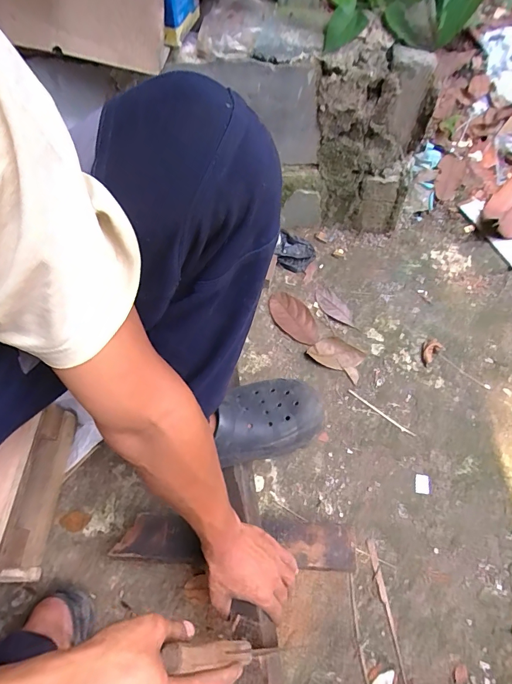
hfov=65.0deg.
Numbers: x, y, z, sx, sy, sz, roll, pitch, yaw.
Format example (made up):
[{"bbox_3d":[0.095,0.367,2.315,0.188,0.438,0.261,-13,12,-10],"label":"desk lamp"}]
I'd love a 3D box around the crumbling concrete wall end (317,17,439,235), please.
[{"bbox_3d":[0.224,-0.395,0.830,0.219,0.354,0.111,15,64,7],"label":"crumbling concrete wall end"}]

